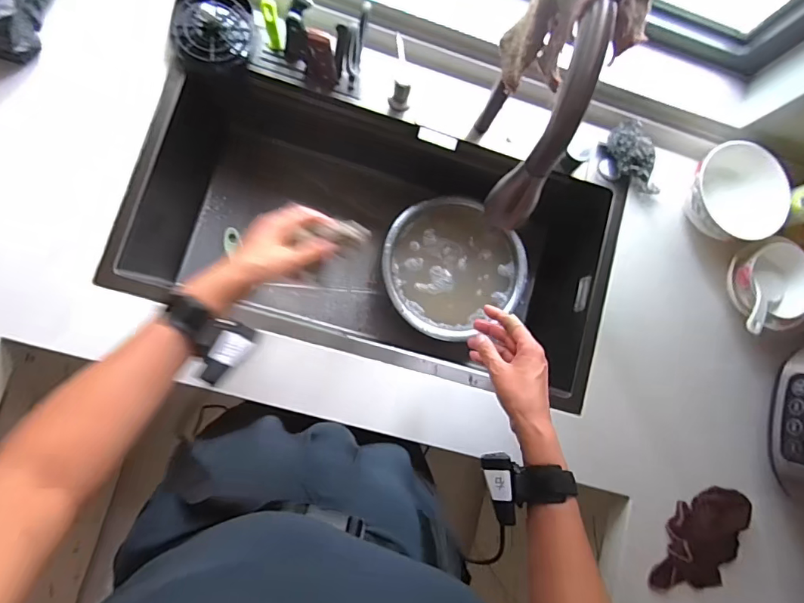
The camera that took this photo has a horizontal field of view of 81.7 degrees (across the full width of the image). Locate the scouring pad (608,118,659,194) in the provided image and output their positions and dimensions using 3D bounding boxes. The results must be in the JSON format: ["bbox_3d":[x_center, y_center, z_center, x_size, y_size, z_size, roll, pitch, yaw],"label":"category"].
[{"bbox_3d":[0.382,-0.233,0.759,0.048,0.048,0.123,-26,89,-10],"label":"scouring pad"}]

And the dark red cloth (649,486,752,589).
[{"bbox_3d":[0.473,0.376,0.724,0.118,0.028,0.174,21,82,-6],"label":"dark red cloth"}]

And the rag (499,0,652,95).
[{"bbox_3d":[0.158,-0.251,0.420,0.085,0.139,0.077,-27,89,-10],"label":"rag"}]

